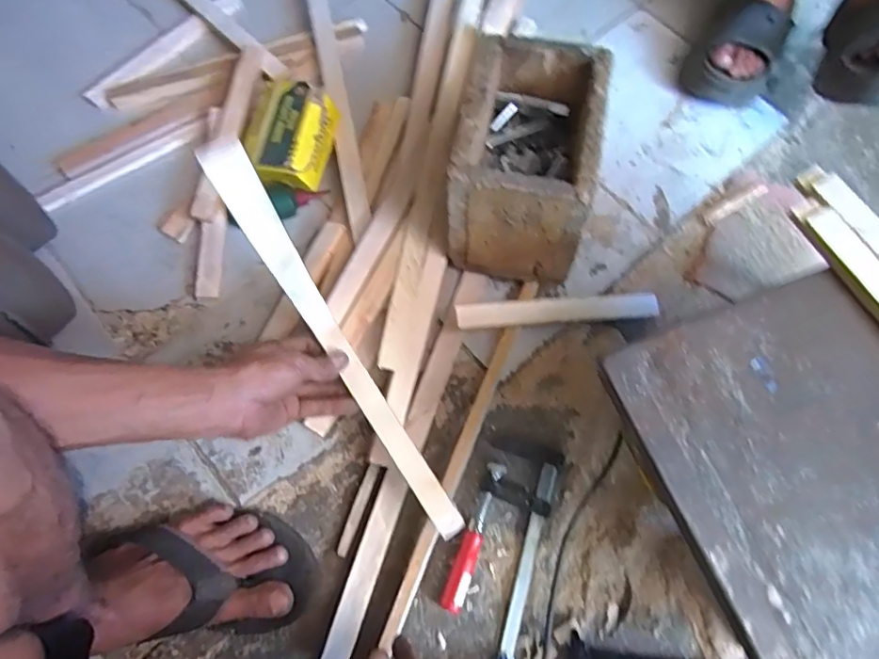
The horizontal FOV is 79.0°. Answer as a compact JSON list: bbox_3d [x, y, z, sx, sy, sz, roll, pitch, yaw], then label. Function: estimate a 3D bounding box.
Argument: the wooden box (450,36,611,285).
[{"bbox_3d":[0.091,-0.183,0.590,0.132,0.158,0.197,9,69,2],"label":"wooden box"}]

